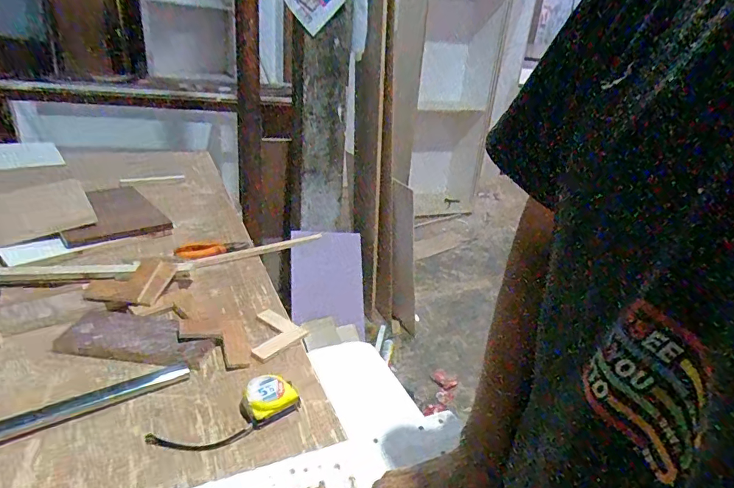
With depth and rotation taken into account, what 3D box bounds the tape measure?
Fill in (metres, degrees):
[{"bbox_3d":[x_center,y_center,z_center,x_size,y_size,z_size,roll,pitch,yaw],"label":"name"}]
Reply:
[{"bbox_3d":[-0.185,0.225,0.590,0.184,0.030,0.066,-10,28,-33],"label":"tape measure"}]

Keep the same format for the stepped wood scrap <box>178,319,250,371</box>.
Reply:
[{"bbox_3d":[-0.248,0.154,0.724,0.099,0.015,0.123,-4,25,-21],"label":"stepped wood scrap"}]

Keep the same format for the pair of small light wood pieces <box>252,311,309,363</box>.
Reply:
[{"bbox_3d":[-0.171,0.154,0.770,0.098,0.009,0.105,20,27,29],"label":"pair of small light wood pieces"}]

